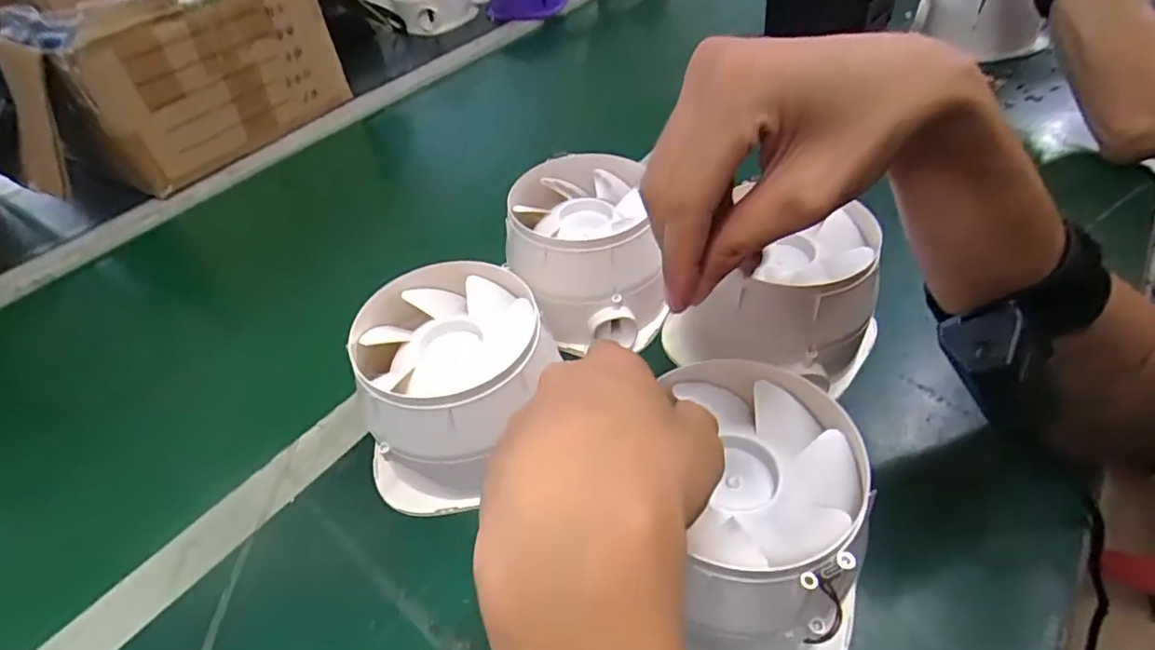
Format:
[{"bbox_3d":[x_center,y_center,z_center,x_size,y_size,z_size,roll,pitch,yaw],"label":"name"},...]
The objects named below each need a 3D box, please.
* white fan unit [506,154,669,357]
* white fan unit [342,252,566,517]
[{"bbox_3d":[0.006,-0.054,0.463,0.119,0.091,0.133,-7,45,1],"label":"white fan unit"},{"bbox_3d":[-0.076,0.038,0.381,0.110,0.097,0.129,1,45,9],"label":"white fan unit"}]

